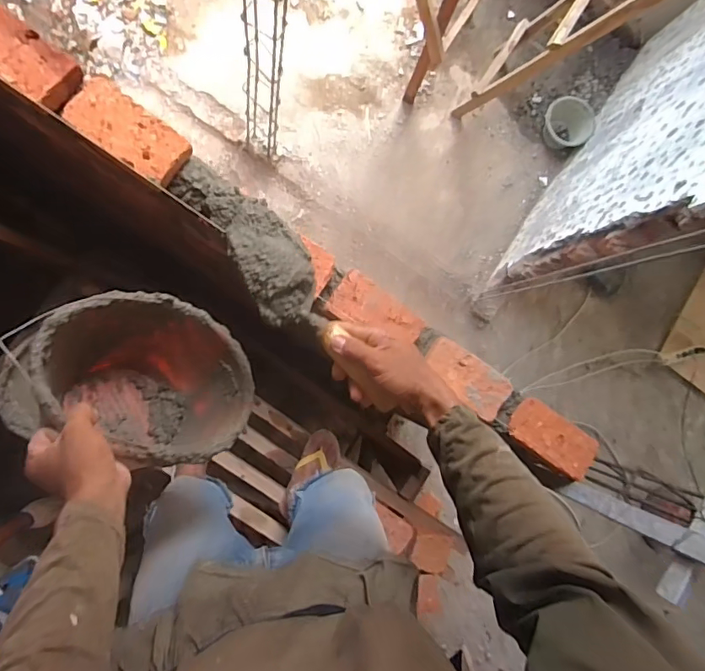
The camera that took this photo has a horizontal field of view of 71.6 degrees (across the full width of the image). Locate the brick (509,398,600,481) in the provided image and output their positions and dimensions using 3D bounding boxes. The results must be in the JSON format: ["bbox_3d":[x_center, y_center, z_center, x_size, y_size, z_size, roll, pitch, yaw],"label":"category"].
[{"bbox_3d":[0.443,0.227,1.087,0.198,0.051,0.104,35,83,-7],"label":"brick"}]

